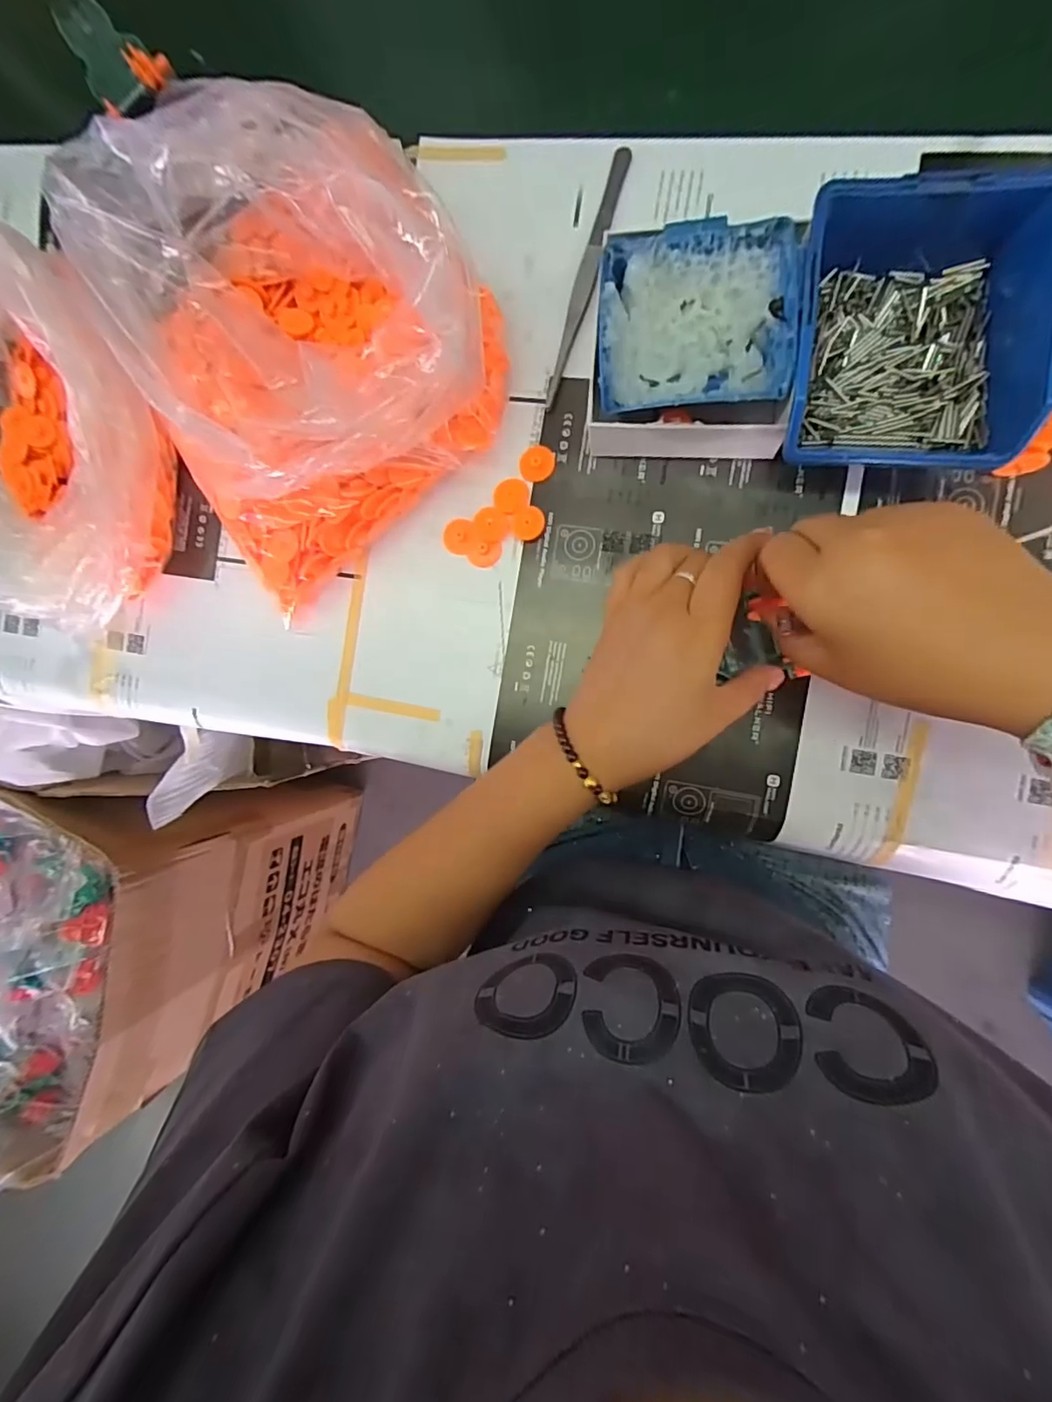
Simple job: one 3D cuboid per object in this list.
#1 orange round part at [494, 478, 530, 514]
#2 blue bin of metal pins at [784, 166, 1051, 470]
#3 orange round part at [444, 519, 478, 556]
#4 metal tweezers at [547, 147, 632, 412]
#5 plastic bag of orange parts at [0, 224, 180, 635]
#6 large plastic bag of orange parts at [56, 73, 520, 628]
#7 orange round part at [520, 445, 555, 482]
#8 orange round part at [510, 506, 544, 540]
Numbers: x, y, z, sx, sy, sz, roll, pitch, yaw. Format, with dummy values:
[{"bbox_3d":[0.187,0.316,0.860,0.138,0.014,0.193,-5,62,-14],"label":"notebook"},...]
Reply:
[{"bbox_3d":[-0.010,-0.130,0.342,0.021,0.004,0.022,0,92,10],"label":"orange round part"},{"bbox_3d":[0.194,-0.184,0.280,0.114,0.059,0.132,5,93,9],"label":"blue bin of metal pins"},{"bbox_3d":[-0.042,-0.106,0.351,0.020,0.006,0.021,0,92,10],"label":"orange round part"},{"bbox_3d":[0.037,-0.256,0.325,0.012,0.017,0.151,17,95,9],"label":"metal tweezers"},{"bbox_3d":[-0.327,-0.168,0.351,0.217,0.102,0.194,41,98,6],"label":"plastic bag of orange parts"},{"bbox_3d":[-0.127,-0.209,0.317,0.202,0.089,0.243,-25,88,10],"label":"large plastic bag of orange parts"},{"bbox_3d":[0.007,-0.149,0.342,0.021,0.005,0.021,0,92,10],"label":"orange round part"},{"bbox_3d":[0.001,-0.111,0.342,0.021,0.005,0.020,0,92,10],"label":"orange round part"}]

